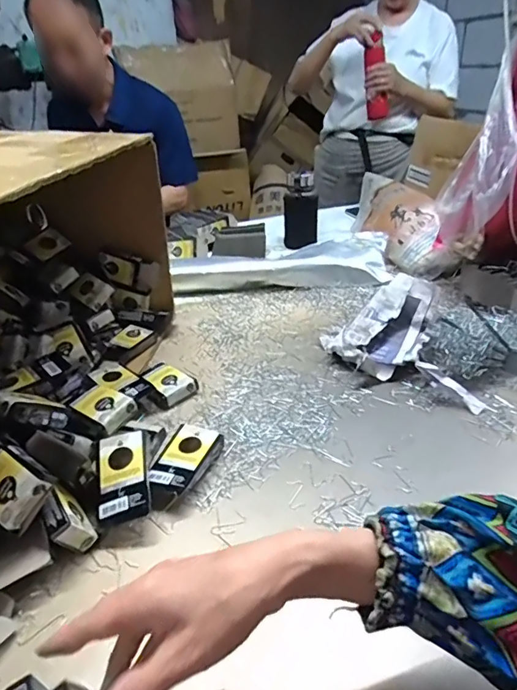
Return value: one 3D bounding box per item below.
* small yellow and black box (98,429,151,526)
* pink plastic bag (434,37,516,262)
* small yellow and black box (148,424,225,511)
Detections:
[{"bbox_3d":[-0.135,0.131,0.473,0.051,0.018,0.095,-15,50,2],"label":"small yellow and black box"},{"bbox_3d":[0.418,-0.283,0.755,0.194,0.315,0.252,16,36,30],"label":"pink plastic bag"},{"bbox_3d":[-0.085,0.129,0.509,0.054,0.025,0.102,11,34,24],"label":"small yellow and black box"}]

